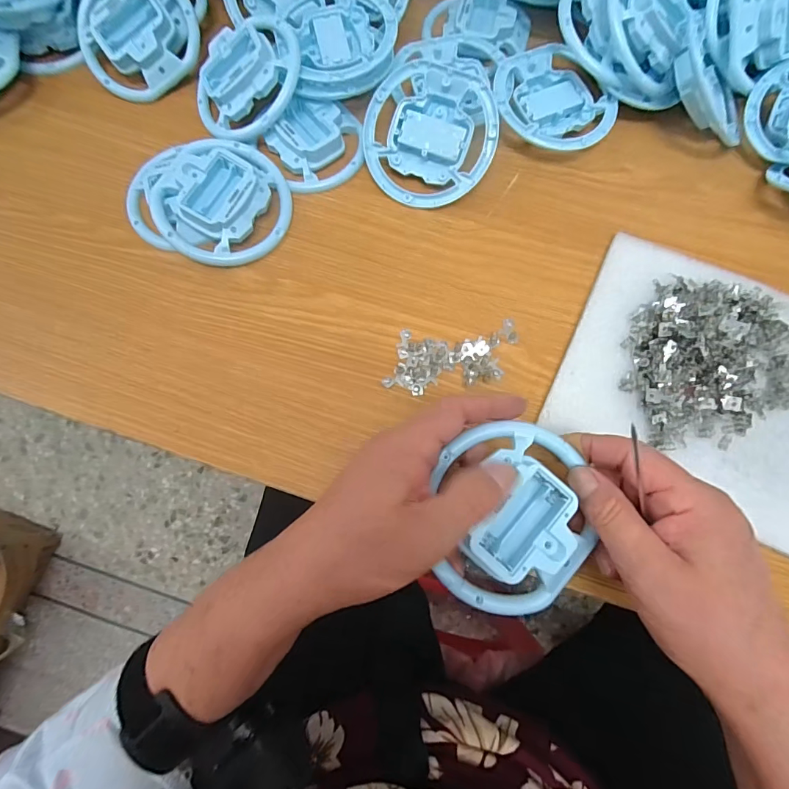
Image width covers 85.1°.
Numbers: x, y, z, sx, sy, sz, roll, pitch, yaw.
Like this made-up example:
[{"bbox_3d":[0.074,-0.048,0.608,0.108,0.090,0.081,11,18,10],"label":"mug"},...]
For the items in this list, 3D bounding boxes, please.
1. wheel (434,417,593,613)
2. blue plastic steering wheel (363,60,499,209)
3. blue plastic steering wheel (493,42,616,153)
[{"bbox_3d":[0.067,0.066,0.235,0.083,0.027,0.101,0,77,0],"label":"wheel"},{"bbox_3d":[0.029,-0.206,0.347,0.102,0.017,0.101,6,104,9],"label":"blue plastic steering wheel"},{"bbox_3d":[0.130,-0.246,0.361,0.088,0.023,0.099,-39,80,-8],"label":"blue plastic steering wheel"}]

